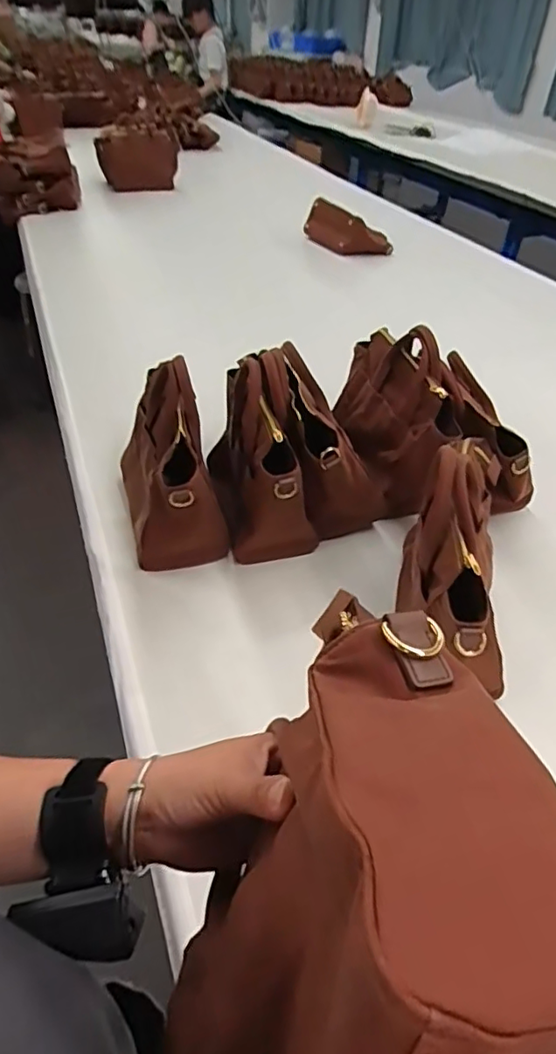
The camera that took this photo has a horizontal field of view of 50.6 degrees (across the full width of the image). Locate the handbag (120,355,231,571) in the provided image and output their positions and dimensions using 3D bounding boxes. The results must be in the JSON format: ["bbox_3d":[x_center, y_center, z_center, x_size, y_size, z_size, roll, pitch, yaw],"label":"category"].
[{"bbox_3d":[-0.153,-0.089,0.825,0.122,0.214,0.250,-10,43,-15],"label":"handbag"}]

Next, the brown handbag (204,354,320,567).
[{"bbox_3d":[-0.027,-0.103,0.857,0.123,0.214,0.287,-6,42,-11],"label":"brown handbag"}]

